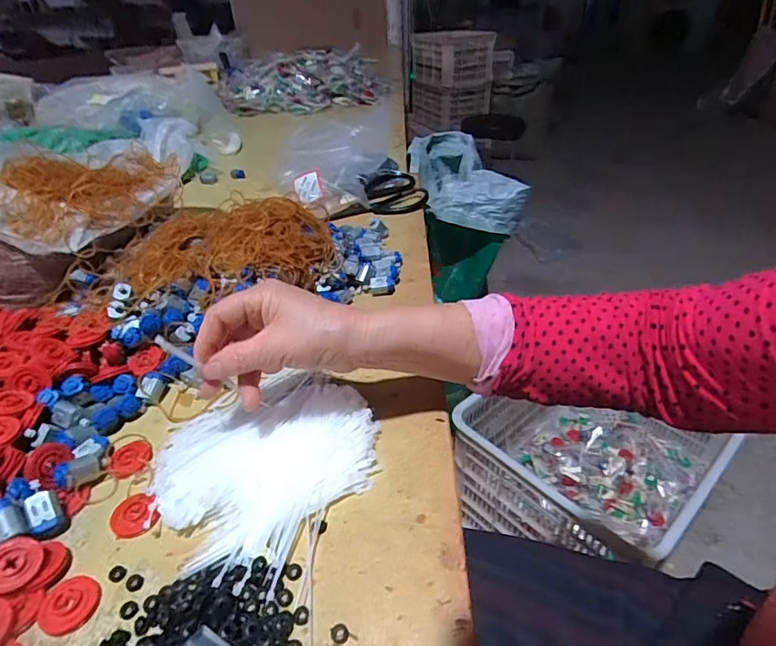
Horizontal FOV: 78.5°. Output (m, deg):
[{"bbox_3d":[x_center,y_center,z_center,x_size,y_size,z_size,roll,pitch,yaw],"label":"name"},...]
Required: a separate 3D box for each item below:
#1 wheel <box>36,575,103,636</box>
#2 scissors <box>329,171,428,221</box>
[{"bbox_3d":[-0.195,0.172,0.291,0.032,0.007,0.032,-3,36,2],"label":"wheel"},{"bbox_3d":[-0.017,-0.205,0.756,0.154,0.034,0.094,-8,36,-7],"label":"scissors"}]

